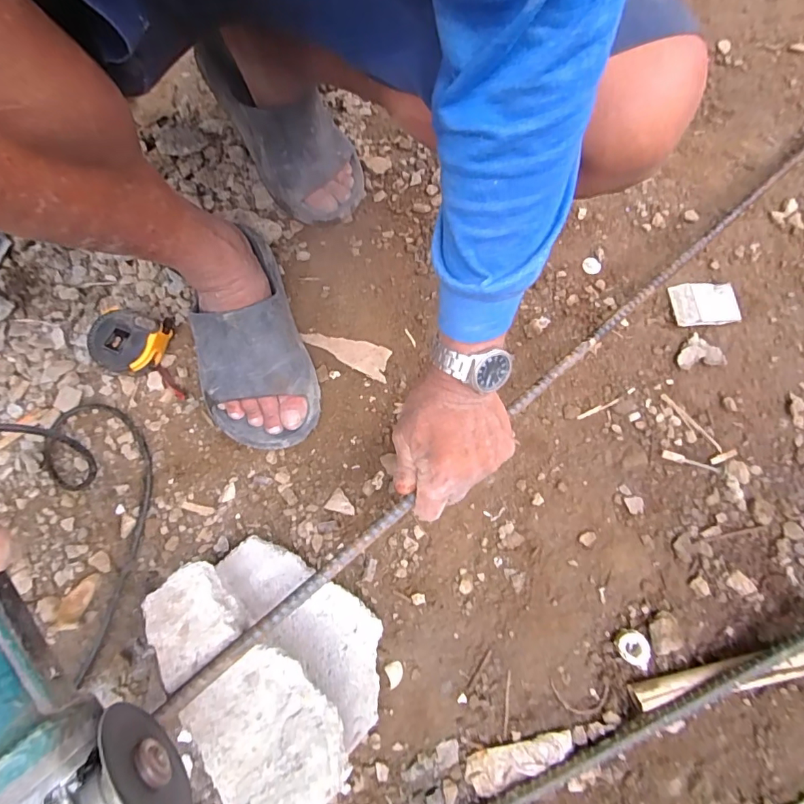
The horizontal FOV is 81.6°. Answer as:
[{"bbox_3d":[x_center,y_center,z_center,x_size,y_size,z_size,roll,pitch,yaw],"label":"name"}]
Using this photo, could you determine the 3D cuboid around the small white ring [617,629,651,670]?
[{"bbox_3d":[0.203,0.215,0.409,0.026,0.010,0.027,-1,73,2],"label":"small white ring"}]

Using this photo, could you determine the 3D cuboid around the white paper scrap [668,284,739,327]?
[{"bbox_3d":[0.342,-0.112,0.529,0.066,0.012,0.053,-4,73,1],"label":"white paper scrap"}]

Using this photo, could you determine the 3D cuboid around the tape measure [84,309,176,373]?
[{"bbox_3d":[-0.294,-0.068,0.511,0.062,0.047,0.080,26,75,10],"label":"tape measure"}]

